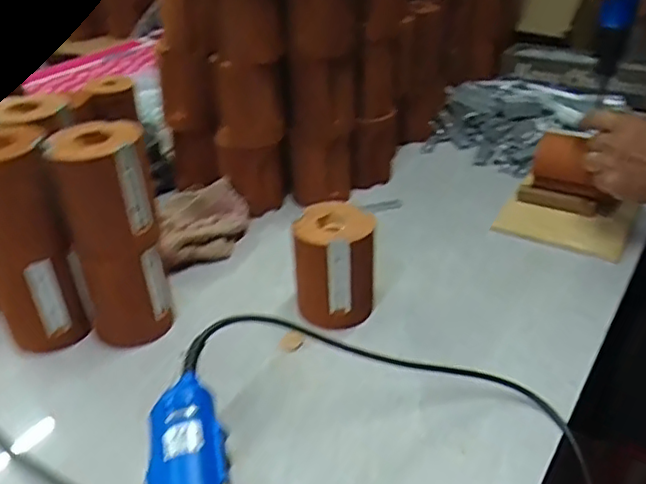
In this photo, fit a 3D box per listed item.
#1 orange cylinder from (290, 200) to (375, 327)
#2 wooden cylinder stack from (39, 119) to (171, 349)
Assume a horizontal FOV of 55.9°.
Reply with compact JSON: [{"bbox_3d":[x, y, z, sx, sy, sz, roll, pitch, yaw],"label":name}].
[{"bbox_3d":[0.012,0.024,0.592,0.076,0.099,0.074,-4,34,1],"label":"orange cylinder"},{"bbox_3d":[-0.188,-0.002,0.559,0.077,0.202,0.066,-12,35,-11],"label":"wooden cylinder stack"}]

